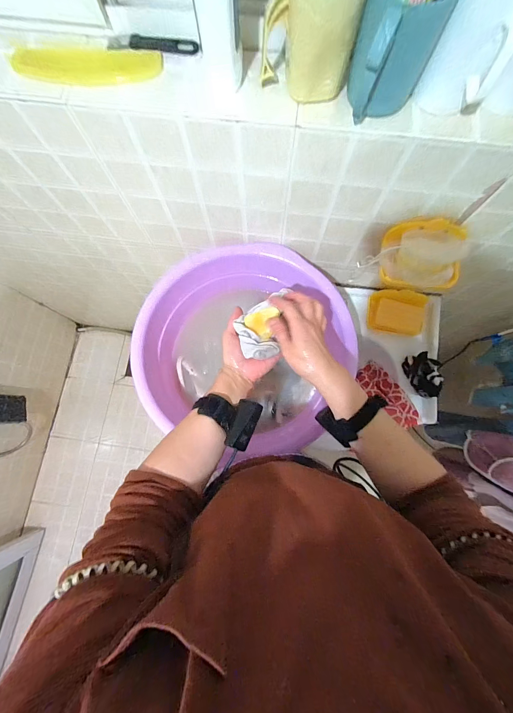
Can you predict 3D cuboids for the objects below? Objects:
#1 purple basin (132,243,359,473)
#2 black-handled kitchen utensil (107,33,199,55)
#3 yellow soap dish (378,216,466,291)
[{"bbox_3d":[-0.020,-0.025,0.608,0.405,0.124,0.406,0,78,0],"label":"purple basin"},{"bbox_3d":[-0.141,-0.432,0.398,0.126,0.007,0.025,8,78,2],"label":"black-handled kitchen utensil"},{"bbox_3d":[0.299,-0.178,0.517,0.142,0.073,0.092,8,78,2],"label":"yellow soap dish"}]

